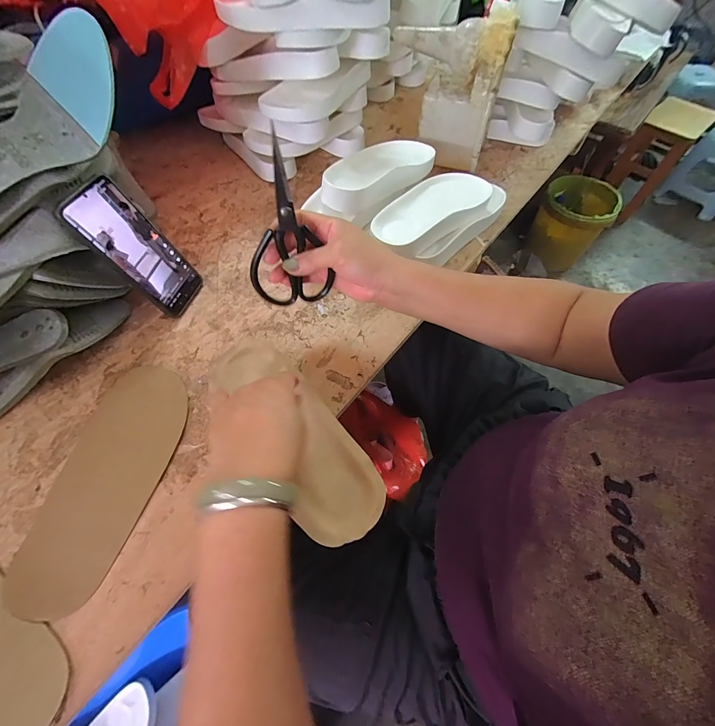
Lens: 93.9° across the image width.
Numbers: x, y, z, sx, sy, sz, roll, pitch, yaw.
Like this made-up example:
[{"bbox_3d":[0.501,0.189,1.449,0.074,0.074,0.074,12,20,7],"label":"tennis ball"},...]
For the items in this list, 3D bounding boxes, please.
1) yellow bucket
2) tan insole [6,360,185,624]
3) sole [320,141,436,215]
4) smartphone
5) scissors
[{"bbox_3d":[0.871,-0.571,1.412,0.255,0.293,0.299,25,62,12],"label":"yellow bucket"},{"bbox_3d":[-0.260,0.114,0.353,0.104,0.006,0.243,8,60,3],"label":"tan insole"},{"bbox_3d":[0.035,-0.305,0.517,0.104,0.044,0.241,36,65,17],"label":"sole"},{"bbox_3d":[-0.266,-0.135,0.414,0.010,0.164,0.078,3,57,26],"label":"smartphone"},{"bbox_3d":[-0.072,-0.128,0.333,0.077,0.166,0.022,3,47,0],"label":"scissors"}]

